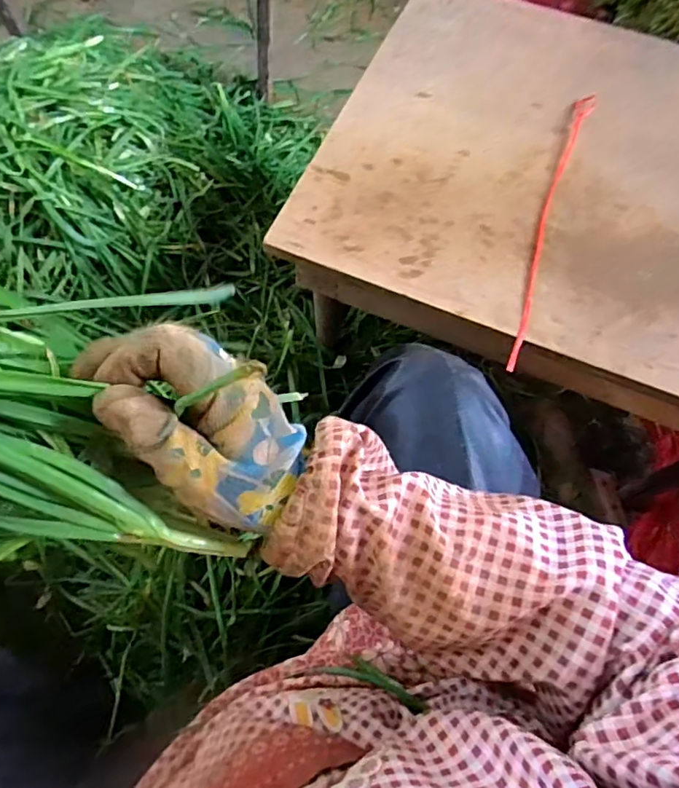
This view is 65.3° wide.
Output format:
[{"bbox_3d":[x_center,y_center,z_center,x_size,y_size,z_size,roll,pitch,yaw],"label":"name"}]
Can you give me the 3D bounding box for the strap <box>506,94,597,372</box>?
[{"bbox_3d":[0.216,-0.181,0.548,0.021,0.011,0.358,22,71,1],"label":"strap"}]

